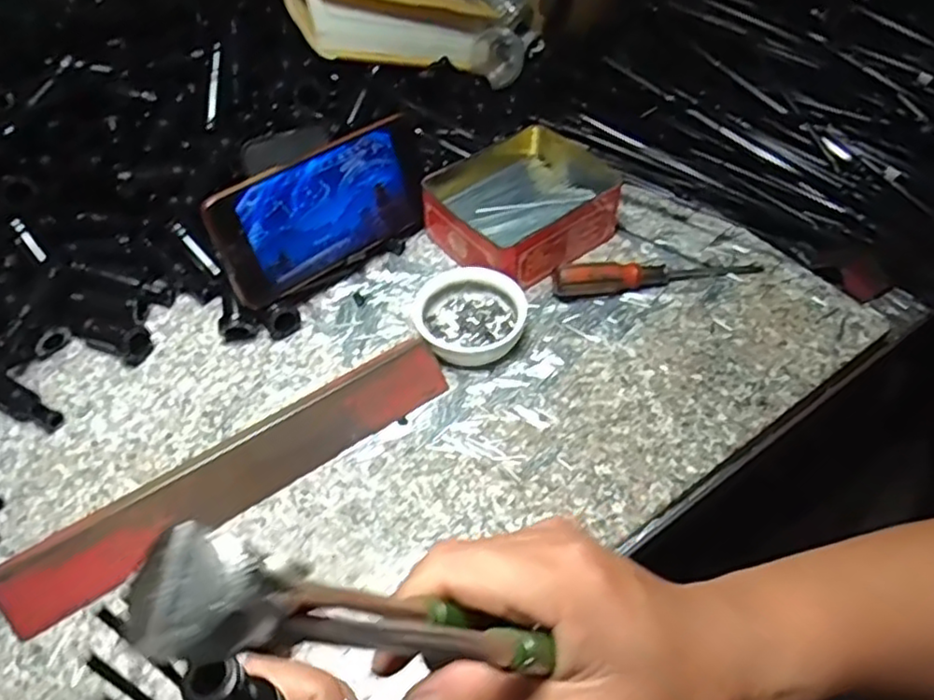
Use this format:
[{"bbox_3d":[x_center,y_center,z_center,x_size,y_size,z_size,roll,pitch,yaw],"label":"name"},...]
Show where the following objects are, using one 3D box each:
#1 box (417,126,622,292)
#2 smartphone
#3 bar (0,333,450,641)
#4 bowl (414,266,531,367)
[{"bbox_3d":[0.042,-0.108,0.509,0.133,0.042,0.110,-33,57,-23],"label":"box"},{"bbox_3d":[-0.095,-0.095,0.471,0.157,0.083,0.010,-34,36,-31],"label":"smartphone"},{"bbox_3d":[-0.124,0.067,0.385,0.255,0.028,0.031,-31,56,-21],"label":"bar"},{"bbox_3d":[0.002,-0.022,0.453,0.071,0.026,0.068,-1,51,1],"label":"bowl"}]

